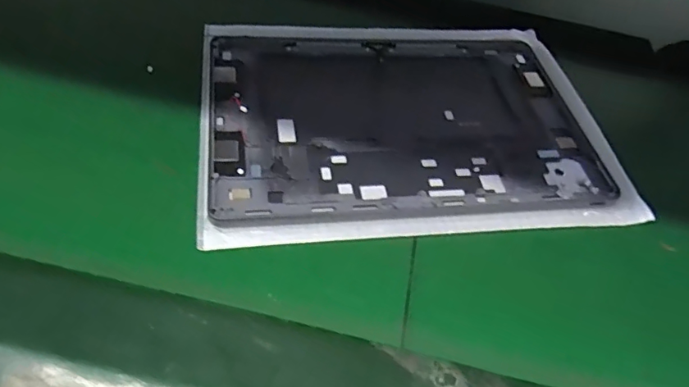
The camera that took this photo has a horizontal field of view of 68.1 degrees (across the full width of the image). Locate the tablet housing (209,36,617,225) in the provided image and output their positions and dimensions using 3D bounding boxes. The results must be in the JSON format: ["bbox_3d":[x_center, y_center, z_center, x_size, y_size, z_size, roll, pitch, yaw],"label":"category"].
[{"bbox_3d":[0.040,-0.055,0.352,0.250,0.007,0.166,-2,53,-11],"label":"tablet housing"}]

